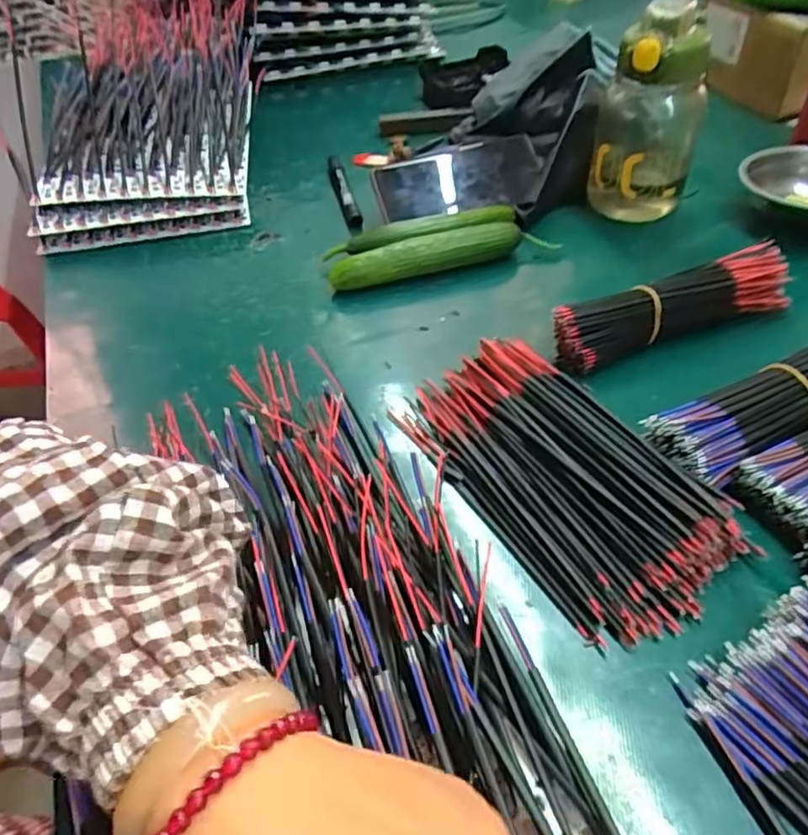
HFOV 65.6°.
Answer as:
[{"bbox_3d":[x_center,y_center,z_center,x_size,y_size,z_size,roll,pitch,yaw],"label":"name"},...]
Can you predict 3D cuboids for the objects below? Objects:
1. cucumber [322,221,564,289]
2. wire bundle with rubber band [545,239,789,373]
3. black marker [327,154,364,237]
[{"bbox_3d":[0.032,-0.141,0.547,0.195,0.035,0.028,-12,47,-7],"label":"cucumber"},{"bbox_3d":[0.201,-0.080,0.468,0.197,0.047,0.035,-18,47,-14],"label":"wire bundle with rubber band"},{"bbox_3d":[-0.063,-0.235,0.645,0.015,0.020,0.130,-13,47,-8],"label":"black marker"}]

